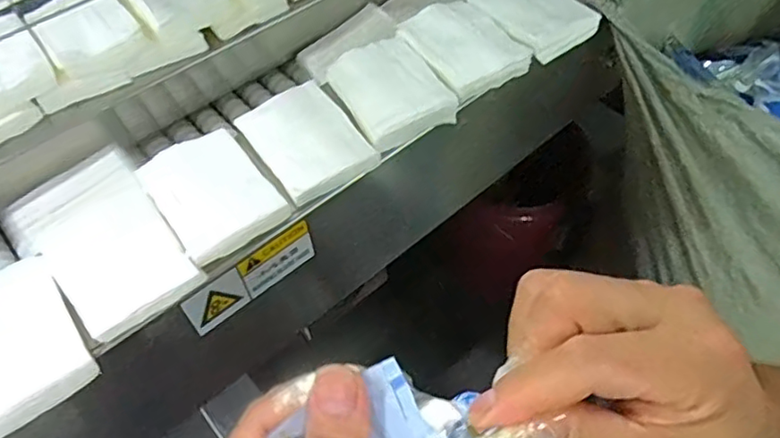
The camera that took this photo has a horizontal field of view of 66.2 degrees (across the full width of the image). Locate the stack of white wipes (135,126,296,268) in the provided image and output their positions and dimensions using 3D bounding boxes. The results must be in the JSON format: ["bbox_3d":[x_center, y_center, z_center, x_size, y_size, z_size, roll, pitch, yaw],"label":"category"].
[{"bbox_3d":[-0.128,-0.023,0.430,0.076,0.014,0.107,-32,59,-19],"label":"stack of white wipes"}]

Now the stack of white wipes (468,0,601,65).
[{"bbox_3d":[0.126,-0.184,0.531,0.082,0.016,0.102,-33,59,-20],"label":"stack of white wipes"}]

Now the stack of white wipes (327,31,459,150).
[{"bbox_3d":[0.001,-0.104,0.473,0.073,0.017,0.101,-24,57,-15],"label":"stack of white wipes"}]

